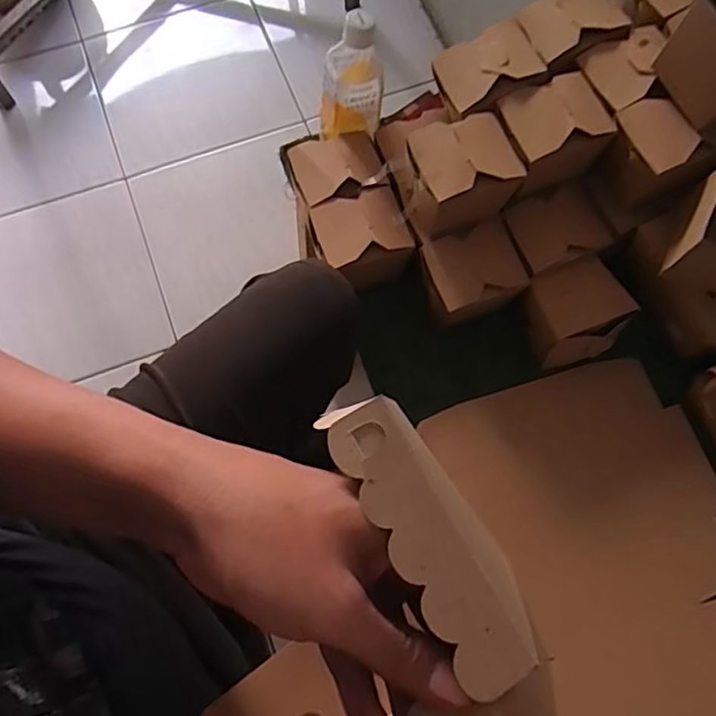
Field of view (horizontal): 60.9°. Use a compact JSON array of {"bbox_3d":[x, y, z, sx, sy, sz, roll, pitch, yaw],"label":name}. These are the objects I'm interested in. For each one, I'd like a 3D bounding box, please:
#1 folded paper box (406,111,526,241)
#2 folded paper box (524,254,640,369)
[{"bbox_3d":[0.104,-0.189,0.625,0.100,0.083,0.082,-19,72,-7],"label":"folded paper box"},{"bbox_3d":[0.237,-0.049,0.672,0.101,0.079,0.093,-13,71,-5],"label":"folded paper box"}]

